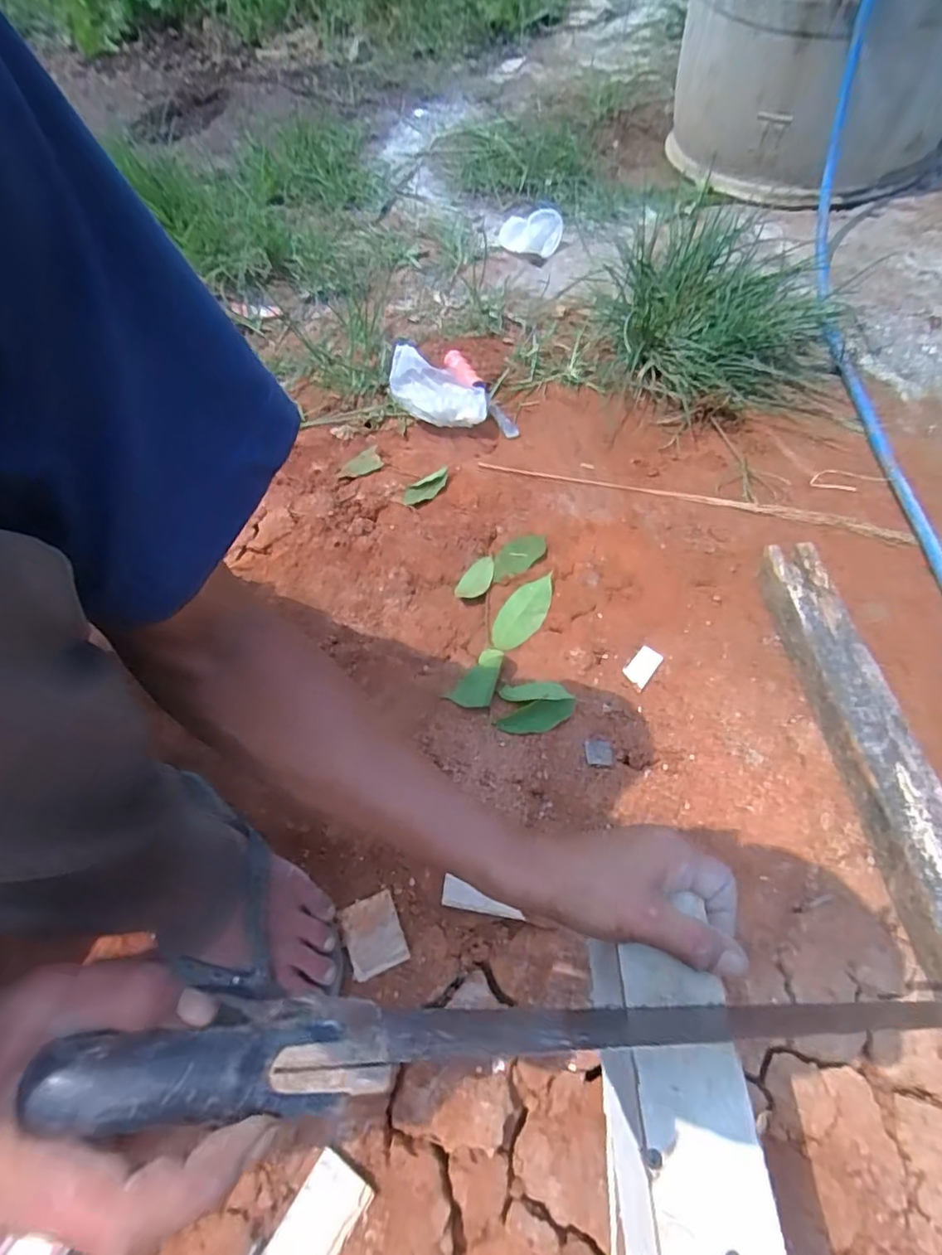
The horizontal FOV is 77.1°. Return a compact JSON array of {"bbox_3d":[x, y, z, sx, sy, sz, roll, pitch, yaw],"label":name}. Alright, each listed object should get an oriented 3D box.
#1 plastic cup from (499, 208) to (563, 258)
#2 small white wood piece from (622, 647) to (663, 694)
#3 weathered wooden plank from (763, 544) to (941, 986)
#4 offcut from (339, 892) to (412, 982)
[{"bbox_3d":[0.114,-0.803,1.203,0.125,0.072,0.062,25,60,16],"label":"plastic cup"},{"bbox_3d":[0.191,0.044,0.662,0.031,0.004,0.053,31,63,23],"label":"small white wood piece"},{"bbox_3d":[0.387,0.151,0.548,0.067,0.059,0.561,-5,55,1],"label":"weathered wooden plank"},{"bbox_3d":[-0.083,0.265,0.509,0.047,0.013,0.059,-20,56,-9],"label":"offcut"}]

